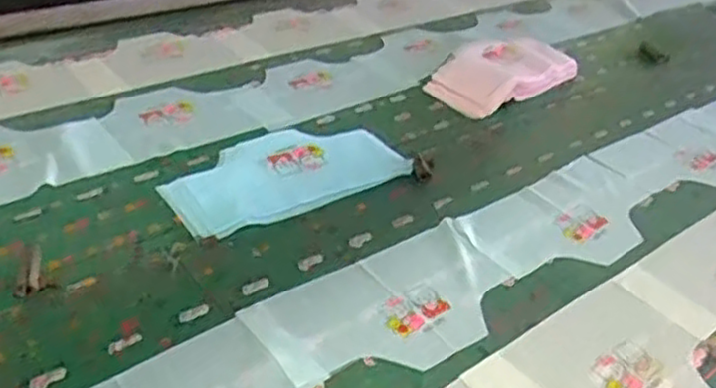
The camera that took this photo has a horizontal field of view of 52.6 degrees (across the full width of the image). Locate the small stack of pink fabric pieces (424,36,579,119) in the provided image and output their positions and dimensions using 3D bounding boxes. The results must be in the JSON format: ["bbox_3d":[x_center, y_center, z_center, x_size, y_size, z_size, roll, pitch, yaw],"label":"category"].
[{"bbox_3d":[0.258,-0.218,1.298,0.184,0.041,0.325,29,39,29],"label":"small stack of pink fabric pieces"}]

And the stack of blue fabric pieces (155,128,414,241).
[{"bbox_3d":[-0.102,-0.034,0.981,0.322,0.016,0.166,-19,41,-34],"label":"stack of blue fabric pieces"}]

